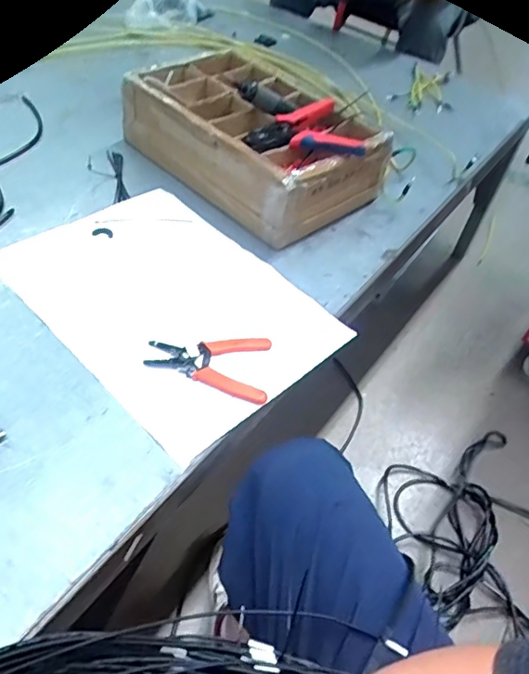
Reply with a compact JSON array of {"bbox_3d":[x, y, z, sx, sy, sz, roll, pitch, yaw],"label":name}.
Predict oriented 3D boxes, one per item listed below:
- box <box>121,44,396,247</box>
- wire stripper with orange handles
[{"bbox_3d":[-0.021,-0.341,0.941,0.255,0.129,0.406,-33,58,-32],"label":"box"},{"bbox_3d":[-0.066,0.027,0.670,0.143,0.015,0.098,8,46,1],"label":"wire stripper with orange handles"}]

